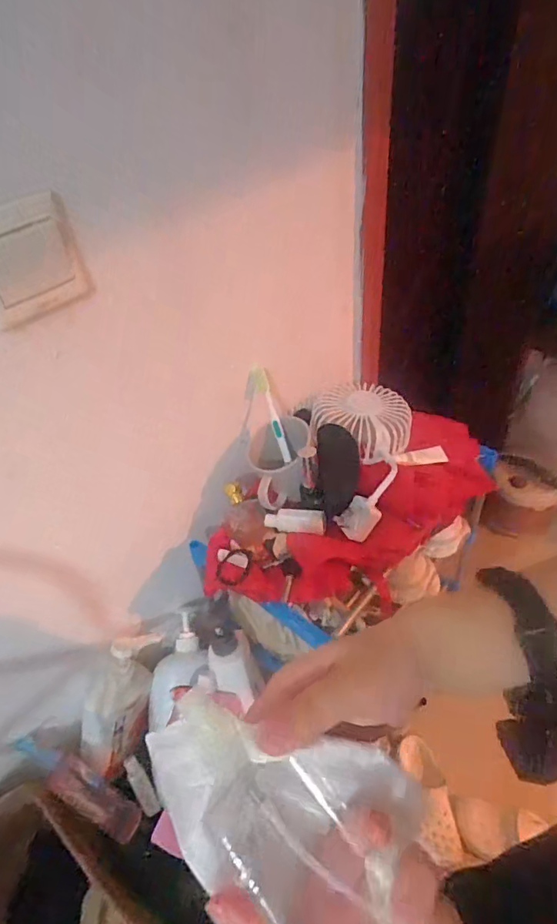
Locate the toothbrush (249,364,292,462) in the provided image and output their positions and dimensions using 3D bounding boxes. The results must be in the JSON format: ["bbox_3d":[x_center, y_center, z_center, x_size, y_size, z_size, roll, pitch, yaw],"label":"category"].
[{"bbox_3d":[-0.009,-0.064,0.677,0.021,0.136,0.014,-22,9,-15],"label":"toothbrush"}]

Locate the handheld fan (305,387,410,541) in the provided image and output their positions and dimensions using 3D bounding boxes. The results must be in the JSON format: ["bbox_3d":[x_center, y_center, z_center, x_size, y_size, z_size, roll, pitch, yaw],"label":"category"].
[{"bbox_3d":[0.100,-0.023,0.684,0.139,0.061,0.255,12,47,19],"label":"handheld fan"}]

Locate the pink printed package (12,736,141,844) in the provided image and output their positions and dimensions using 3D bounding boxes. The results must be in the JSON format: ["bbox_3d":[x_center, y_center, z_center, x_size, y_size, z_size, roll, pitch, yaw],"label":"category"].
[{"bbox_3d":[-0.262,0.421,0.655,0.189,0.031,0.042,39,54,-1],"label":"pink printed package"}]

